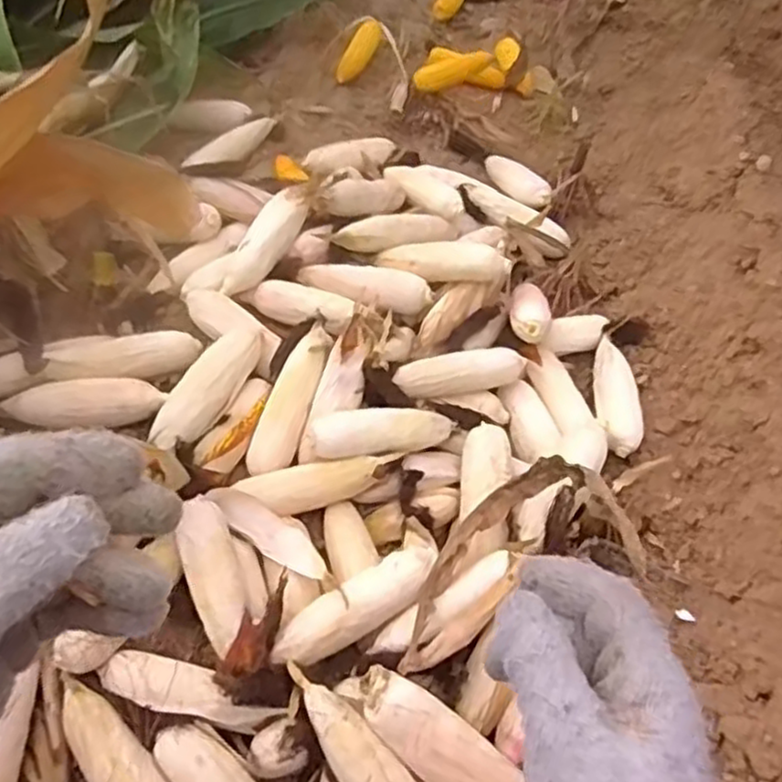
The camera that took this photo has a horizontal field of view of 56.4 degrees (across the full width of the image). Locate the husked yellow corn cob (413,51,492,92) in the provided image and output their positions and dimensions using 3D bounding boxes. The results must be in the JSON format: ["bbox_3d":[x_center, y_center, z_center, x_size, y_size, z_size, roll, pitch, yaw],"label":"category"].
[{"bbox_3d":[0.124,-0.646,1.480,0.157,0.050,0.046,-13,51,15],"label":"husked yellow corn cob"}]

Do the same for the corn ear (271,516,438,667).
[{"bbox_3d":[-0.034,0.231,0.787,0.200,0.044,0.069,-33,62,-26],"label":"corn ear"}]

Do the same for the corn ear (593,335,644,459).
[{"bbox_3d":[0.320,0.006,1.035,0.065,0.043,0.200,11,51,0],"label":"corn ear"}]

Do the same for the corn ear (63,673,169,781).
[{"bbox_3d":[-0.262,0.365,0.705,0.055,0.043,0.196,-35,64,-30],"label":"corn ear"}]

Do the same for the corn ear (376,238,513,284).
[{"bbox_3d":[0.080,-0.194,1.084,0.190,0.054,0.043,13,51,1],"label":"corn ear"}]

